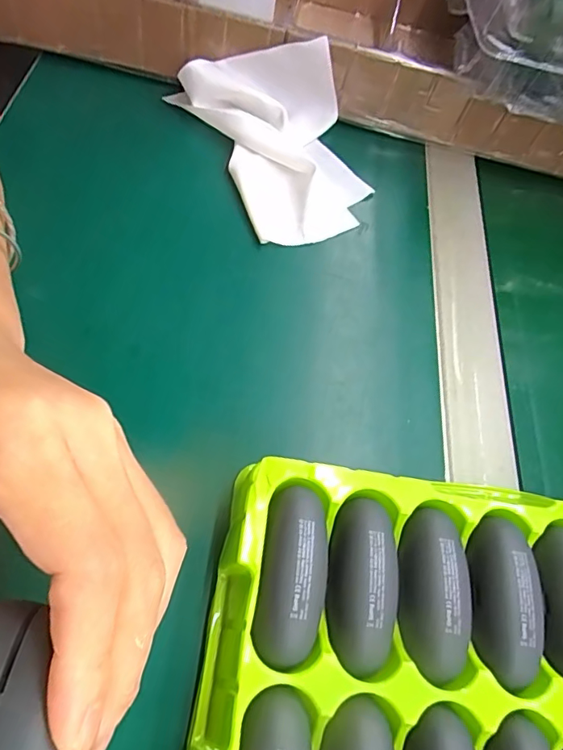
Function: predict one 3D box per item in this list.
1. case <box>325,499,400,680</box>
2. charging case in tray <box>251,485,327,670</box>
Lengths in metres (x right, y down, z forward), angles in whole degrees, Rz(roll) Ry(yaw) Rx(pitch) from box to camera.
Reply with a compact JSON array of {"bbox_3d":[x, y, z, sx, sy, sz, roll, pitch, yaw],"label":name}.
[{"bbox_3d":[0.034,0.083,0.198,0.028,0.020,0.064,12,59,-4],"label":"case"},{"bbox_3d":[0.004,0.080,0.198,0.025,0.030,0.064,12,59,-4],"label":"charging case in tray"}]

